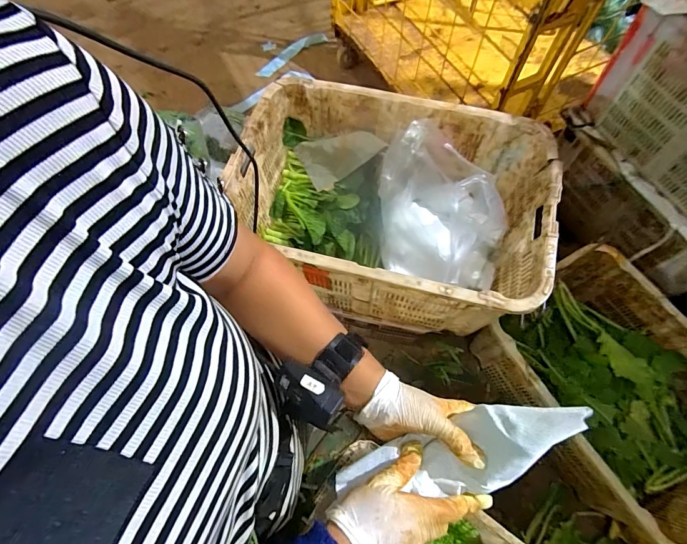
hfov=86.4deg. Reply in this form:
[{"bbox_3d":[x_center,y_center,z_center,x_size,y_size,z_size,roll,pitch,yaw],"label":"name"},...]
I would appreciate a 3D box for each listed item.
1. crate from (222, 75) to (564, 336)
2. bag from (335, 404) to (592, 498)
[{"bbox_3d":[0.105,-0.144,0.923,0.688,0.317,0.477,15,67,7],"label":"crate"},{"bbox_3d":[0.107,0.179,0.349,0.235,0.051,0.067,-29,64,24],"label":"bag"}]

